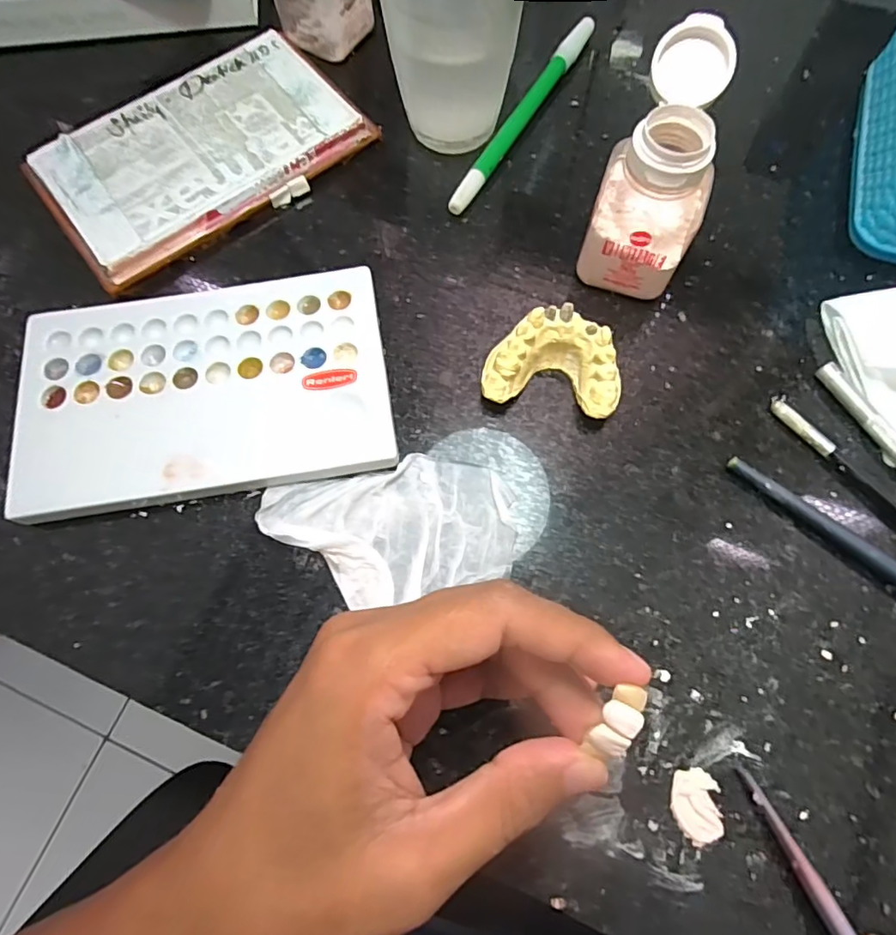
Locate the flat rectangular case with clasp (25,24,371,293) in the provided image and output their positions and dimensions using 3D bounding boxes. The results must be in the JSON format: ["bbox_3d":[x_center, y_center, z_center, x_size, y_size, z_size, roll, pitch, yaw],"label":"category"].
[{"bbox_3d":[-0.123,-0.158,0.267,0.148,0.012,0.092,-37,76,-10],"label":"flat rectangular case with clasp"}]

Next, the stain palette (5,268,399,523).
[{"bbox_3d":[-0.102,-0.033,0.231,0.150,0.012,0.093,-9,73,-2],"label":"stain palette"}]

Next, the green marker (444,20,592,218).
[{"bbox_3d":[0.039,-0.182,0.278,0.010,0.009,0.141,29,75,9],"label":"green marker"}]

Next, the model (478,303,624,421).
[{"bbox_3d":[0.044,-0.043,0.225,0.054,0.026,0.038,11,73,4],"label":"model"}]

